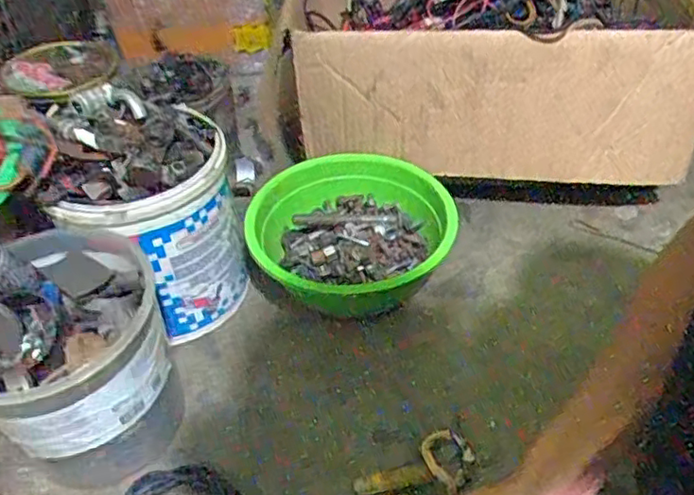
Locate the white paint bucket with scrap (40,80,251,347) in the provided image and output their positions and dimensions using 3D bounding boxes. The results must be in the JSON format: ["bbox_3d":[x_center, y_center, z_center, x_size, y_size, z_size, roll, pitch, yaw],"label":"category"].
[{"bbox_3d":[-0.190,-0.038,0.616,0.160,0.217,0.158,-15,46,-13],"label":"white paint bucket with scrap"}]

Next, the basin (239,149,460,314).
[{"bbox_3d":[0.008,-0.007,0.691,0.213,0.093,0.205,-1,44,1],"label":"basin"}]

